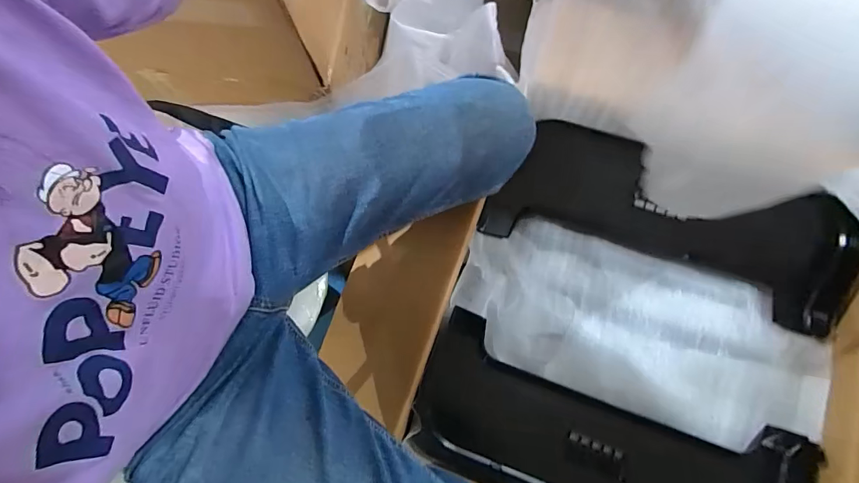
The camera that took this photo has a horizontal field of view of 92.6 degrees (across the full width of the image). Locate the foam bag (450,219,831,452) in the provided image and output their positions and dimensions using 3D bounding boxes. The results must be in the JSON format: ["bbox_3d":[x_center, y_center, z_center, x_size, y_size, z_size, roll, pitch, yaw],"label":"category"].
[{"bbox_3d":[0.289,0.121,0.585,0.494,0.031,0.223,19,78,6],"label":"foam bag"}]

